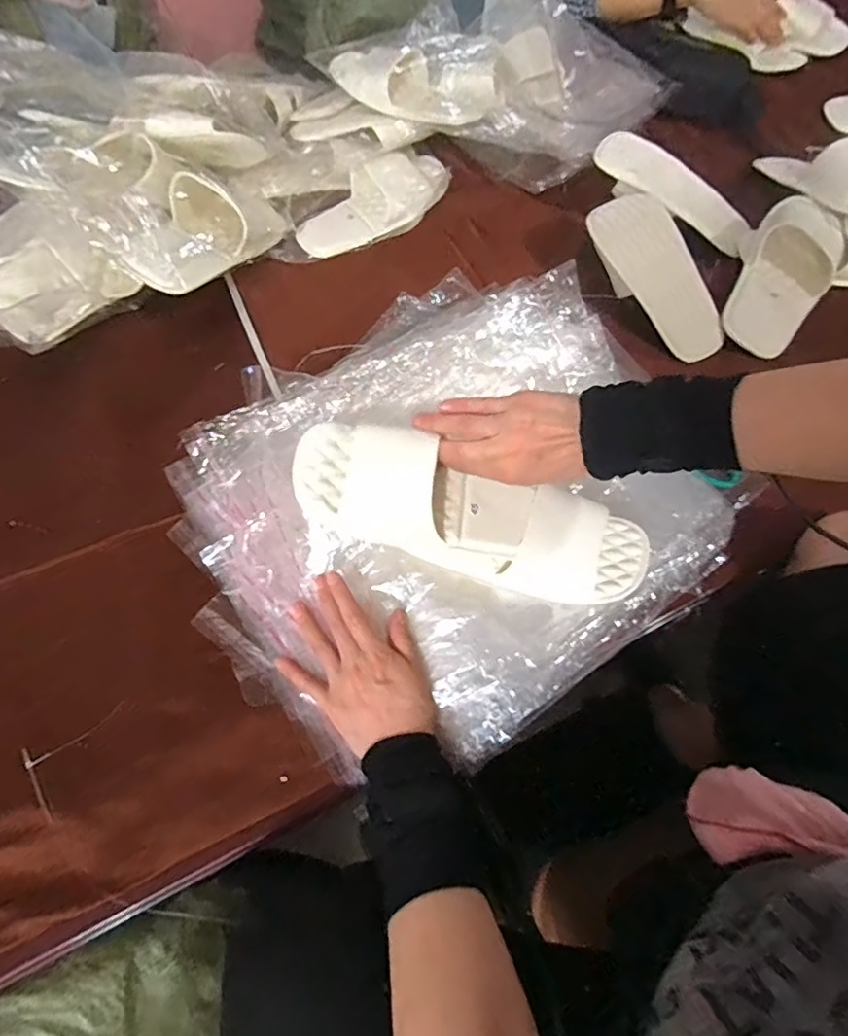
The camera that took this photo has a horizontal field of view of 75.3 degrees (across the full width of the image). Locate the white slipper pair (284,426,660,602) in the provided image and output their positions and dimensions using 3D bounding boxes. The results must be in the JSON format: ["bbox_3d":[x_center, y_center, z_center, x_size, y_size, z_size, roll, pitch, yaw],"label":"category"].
[{"bbox_3d":[0.045,-0.001,0.477,0.315,0.066,0.091,18,64,-8],"label":"white slipper pair"}]

